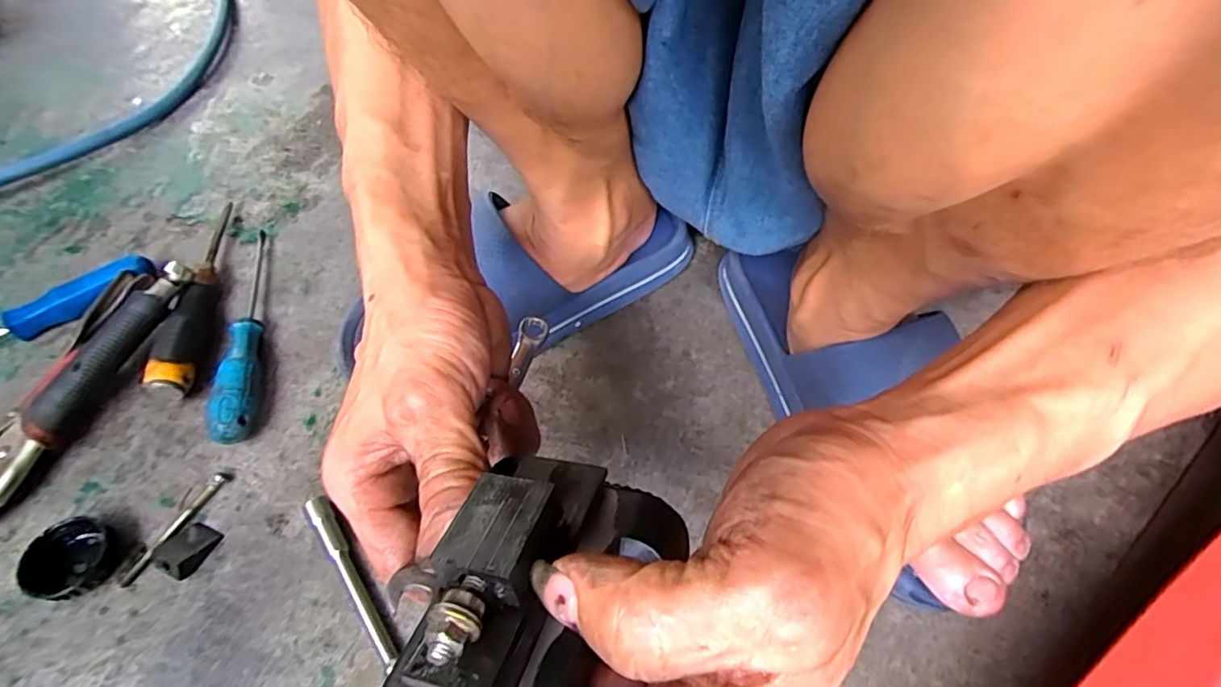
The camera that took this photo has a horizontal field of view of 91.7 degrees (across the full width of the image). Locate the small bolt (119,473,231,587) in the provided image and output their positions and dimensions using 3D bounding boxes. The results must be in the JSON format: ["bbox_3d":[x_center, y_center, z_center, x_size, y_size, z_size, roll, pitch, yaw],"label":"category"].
[{"bbox_3d":[-0.269,0.113,0.367,0.012,0.007,0.077,21,58,15],"label":"small bolt"}]

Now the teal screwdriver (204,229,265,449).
[{"bbox_3d":[-0.268,-0.017,0.444,0.024,0.027,0.201,-10,55,-6],"label":"teal screwdriver"}]

